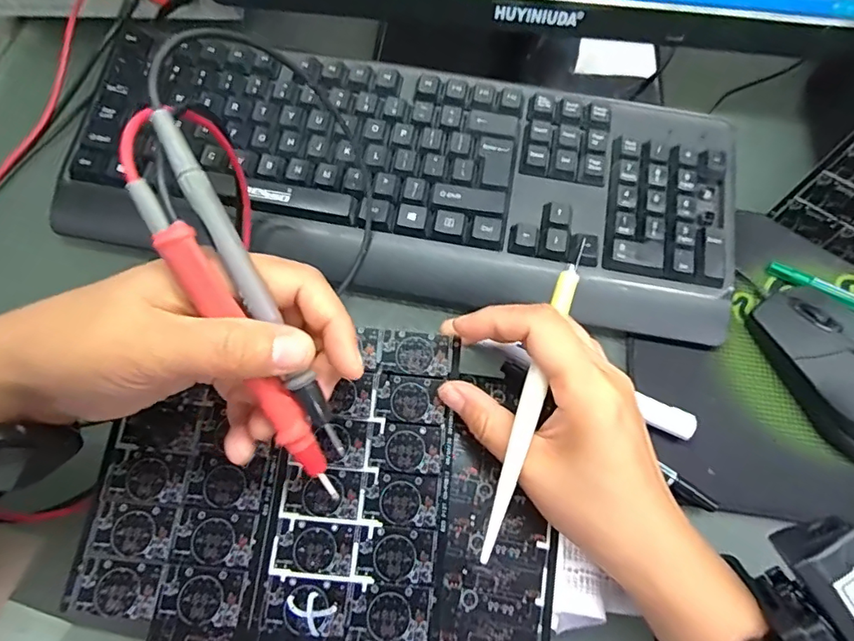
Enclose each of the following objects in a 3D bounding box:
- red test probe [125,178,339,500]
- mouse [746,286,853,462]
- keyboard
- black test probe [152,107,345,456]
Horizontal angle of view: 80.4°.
[{"bbox_3d":[-0.070,0.012,0.194,0.014,0.009,0.139,-31,105,-13],"label":"red test probe"},{"bbox_3d":[0.244,0.031,0.301,0.053,0.033,0.110,-15,70,-8],"label":"mouse"},{"bbox_3d":[-0.013,-0.095,0.337,0.423,0.039,0.157,10,68,2],"label":"keyboard"},{"bbox_3d":[-0.067,-0.011,0.193,0.010,0.008,0.141,-27,100,-12],"label":"black test probe"}]

